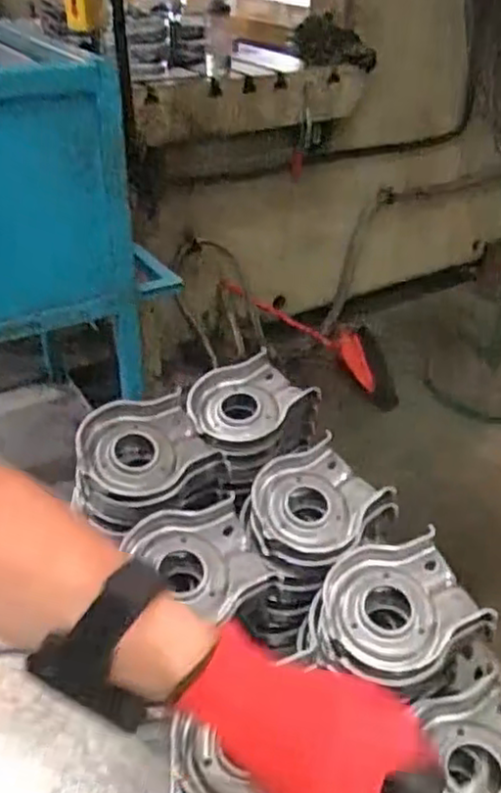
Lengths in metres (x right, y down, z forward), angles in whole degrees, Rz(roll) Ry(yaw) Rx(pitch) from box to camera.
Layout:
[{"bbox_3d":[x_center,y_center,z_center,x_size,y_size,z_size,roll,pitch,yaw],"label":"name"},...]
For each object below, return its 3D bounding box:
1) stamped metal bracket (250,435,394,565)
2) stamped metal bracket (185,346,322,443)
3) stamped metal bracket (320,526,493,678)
[{"bbox_3d":[0.063,0.100,0.637,0.130,0.036,0.111,-20,40,-28],"label":"stamped metal bracket"},{"bbox_3d":[-0.006,0.005,0.717,0.123,0.033,0.104,-28,44,-35],"label":"stamped metal bracket"},{"bbox_3d":[0.122,0.170,0.560,0.120,0.031,0.099,-16,55,-17],"label":"stamped metal bracket"}]

